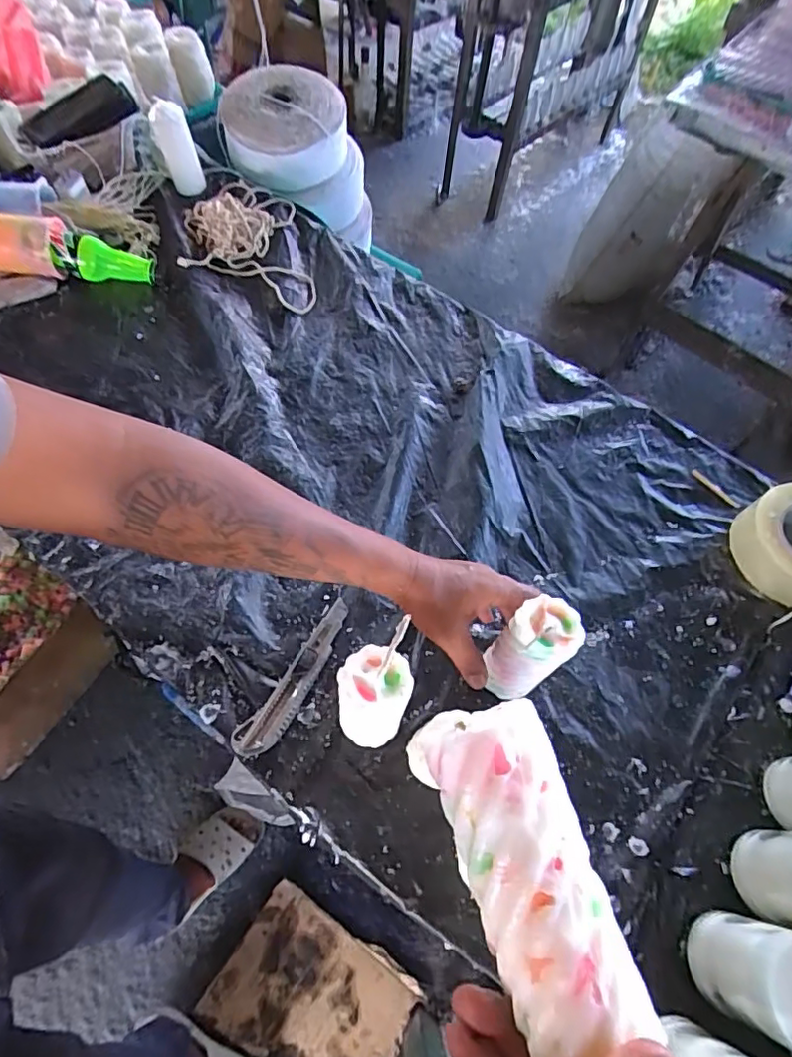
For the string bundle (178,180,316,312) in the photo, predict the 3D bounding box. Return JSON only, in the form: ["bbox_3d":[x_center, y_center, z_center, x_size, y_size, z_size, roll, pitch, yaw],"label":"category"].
[{"bbox_3d":[-0.219,-0.418,0.789,0.168,0.053,0.275,-10,62,-10],"label":"string bundle"}]

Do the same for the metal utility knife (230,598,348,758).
[{"bbox_3d":[-0.090,0.139,0.520,0.032,0.014,0.163,30,63,12],"label":"metal utility knife"}]

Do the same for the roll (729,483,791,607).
[{"bbox_3d":[0.435,0.018,0.594,0.120,0.060,0.124,2,60,-3],"label":"roll"}]

